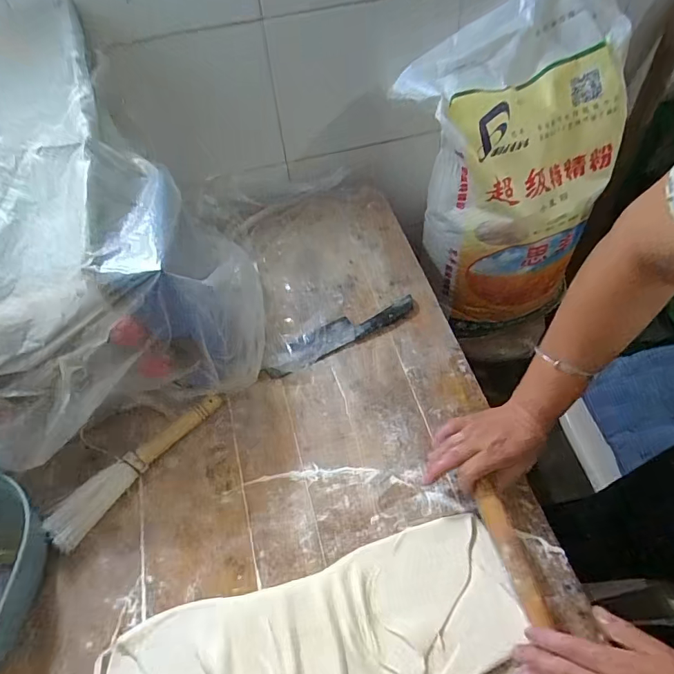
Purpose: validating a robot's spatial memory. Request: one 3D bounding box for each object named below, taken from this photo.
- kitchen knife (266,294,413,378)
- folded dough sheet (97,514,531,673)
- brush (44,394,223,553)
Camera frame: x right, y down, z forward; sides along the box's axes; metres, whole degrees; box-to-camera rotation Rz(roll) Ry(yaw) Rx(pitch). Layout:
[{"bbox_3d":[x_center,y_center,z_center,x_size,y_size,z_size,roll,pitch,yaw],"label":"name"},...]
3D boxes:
[{"bbox_3d":[0.003,-0.008,0.698,0.247,0.023,0.050,-25,58,-13],"label":"kitchen knife"},{"bbox_3d":[-0.028,0.329,0.466,0.441,0.020,0.158,-16,57,-8],"label":"folded dough sheet"},{"bbox_3d":[-0.260,0.160,0.584,0.040,0.034,0.248,34,64,23],"label":"brush"}]

